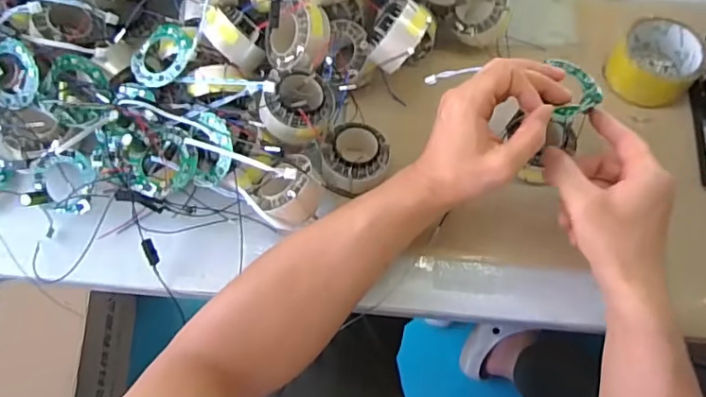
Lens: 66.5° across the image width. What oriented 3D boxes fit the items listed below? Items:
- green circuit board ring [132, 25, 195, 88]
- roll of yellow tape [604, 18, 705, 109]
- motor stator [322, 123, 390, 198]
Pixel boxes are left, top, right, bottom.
[{"bbox_3d":[-0.191,-0.142,0.534,0.067,0.009,0.062,-5,72,15],"label":"green circuit board ring"},{"bbox_3d":[0.319,-0.139,0.571,0.083,0.046,0.092,37,70,18],"label":"roll of yellow tape"},{"bbox_3d":[0.004,-0.037,0.521,0.058,0.029,0.069,33,69,16],"label":"motor stator"}]

